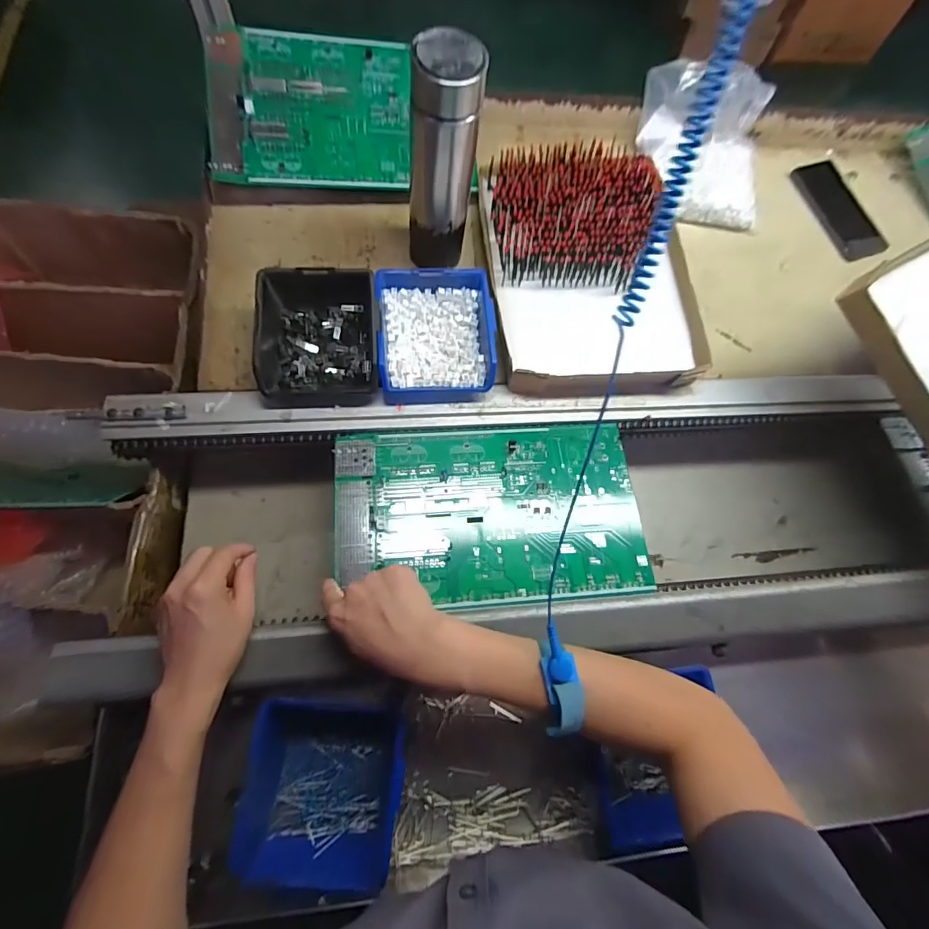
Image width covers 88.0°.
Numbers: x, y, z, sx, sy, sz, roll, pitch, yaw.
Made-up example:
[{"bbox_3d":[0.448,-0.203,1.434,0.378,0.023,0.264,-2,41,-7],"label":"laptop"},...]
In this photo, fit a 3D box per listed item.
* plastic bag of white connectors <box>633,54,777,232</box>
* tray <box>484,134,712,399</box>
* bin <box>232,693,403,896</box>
[{"bbox_3d":[0.329,-0.436,0.645,0.175,0.107,0.177,7,68,-4],"label":"plastic bag of white connectors"},{"bbox_3d":[0.146,-0.230,0.566,0.228,0.097,0.302,-4,69,-8],"label":"tray"},{"bbox_3d":[-0.110,0.274,0.404,0.112,0.064,0.135,6,68,-4],"label":"bin"}]

